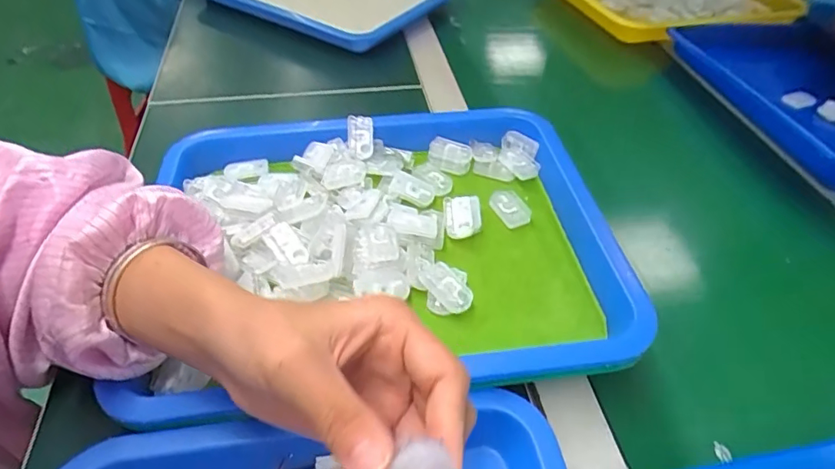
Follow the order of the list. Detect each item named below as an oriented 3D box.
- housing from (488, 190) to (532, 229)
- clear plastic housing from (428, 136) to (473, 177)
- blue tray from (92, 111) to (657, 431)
[{"bbox_3d":[0.075,-0.022,0.412,0.024,0.009,0.034,-17,49,-18],"label":"housing"},{"bbox_3d":[0.029,-0.070,0.452,0.037,0.017,0.031,10,46,7],"label":"clear plastic housing"},{"bbox_3d":[-0.025,-0.002,0.384,0.350,0.038,0.259,-3,46,-6],"label":"blue tray"}]

